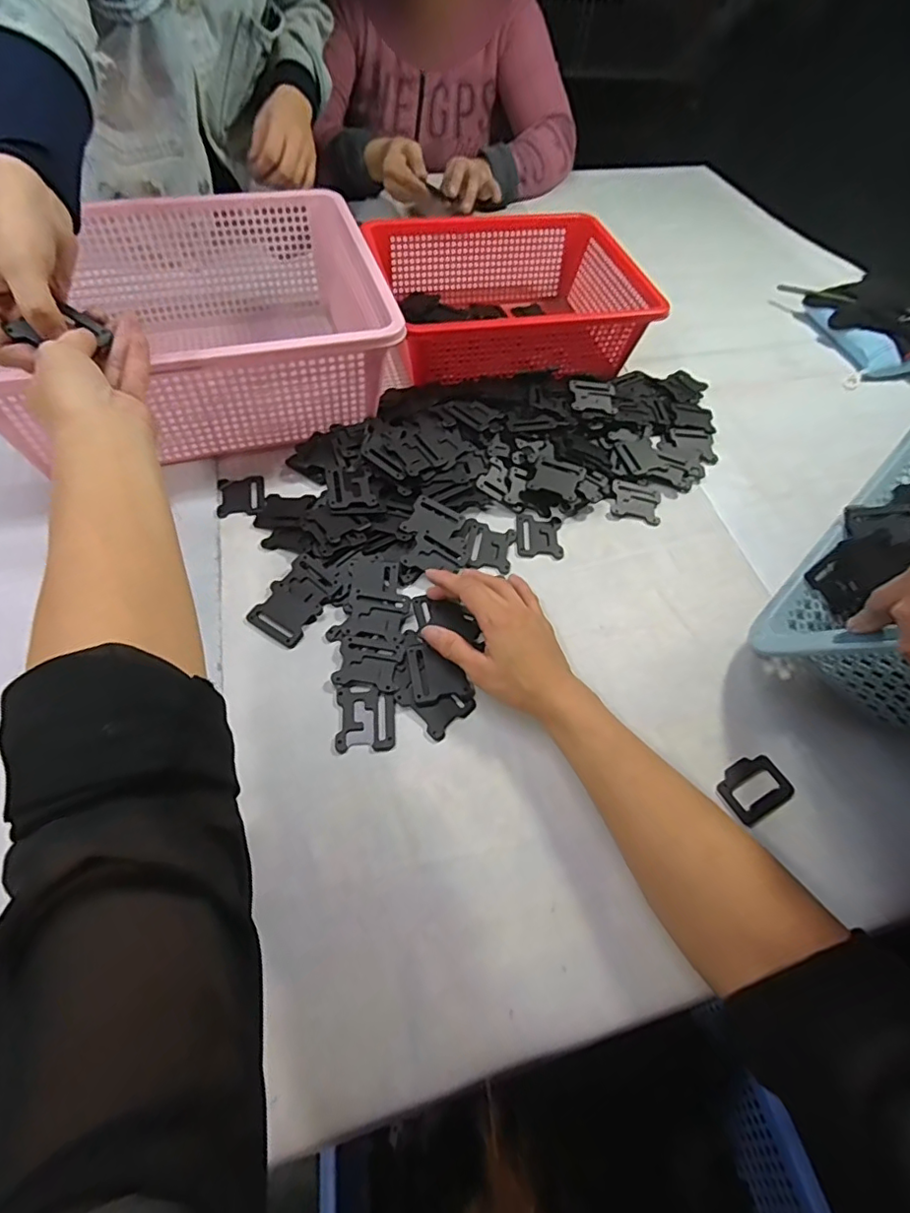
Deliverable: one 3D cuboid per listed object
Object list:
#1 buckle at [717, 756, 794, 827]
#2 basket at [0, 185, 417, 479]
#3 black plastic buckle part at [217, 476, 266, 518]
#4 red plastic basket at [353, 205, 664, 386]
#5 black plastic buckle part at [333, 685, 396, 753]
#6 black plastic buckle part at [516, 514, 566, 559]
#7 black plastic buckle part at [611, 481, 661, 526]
[{"bbox_3d":[0.216,0.130,0.402,0.054,0.004,0.038,-23,60,-19],"label":"buckle"},{"bbox_3d":[-0.256,-0.286,0.576,0.377,0.126,0.306,-14,58,-13],"label":"basket"},{"bbox_3d":[-0.205,-0.108,0.534,0.043,0.004,0.051,-10,57,-11],"label":"black plastic buckle part"},{"bbox_3d":[0.065,-0.369,0.672,0.301,0.095,0.261,-15,58,-14],"label":"red plastic basket"},{"bbox_3d":[-0.067,0.082,0.413,0.042,0.004,0.050,-1,56,-5],"label":"black plastic buckle part"},{"bbox_3d":[0.081,-0.067,0.530,0.042,0.004,0.052,3,55,-2],"label":"black plastic buckle part"},{"bbox_3d":[0.183,-0.105,0.560,0.049,0.010,0.042,9,55,2],"label":"black plastic buckle part"}]

